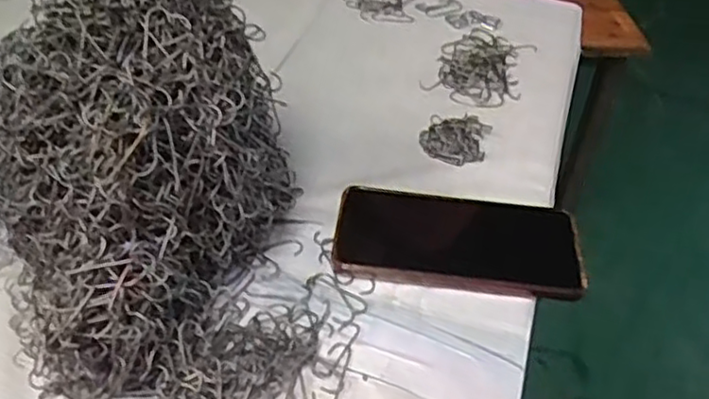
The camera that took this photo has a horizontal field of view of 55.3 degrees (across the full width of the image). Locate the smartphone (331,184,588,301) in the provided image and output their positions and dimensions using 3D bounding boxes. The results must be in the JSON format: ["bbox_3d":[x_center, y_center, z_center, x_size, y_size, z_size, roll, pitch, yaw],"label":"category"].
[{"bbox_3d":[0.072,0.027,0.470,0.166,0.017,0.078,7,45,2],"label":"smartphone"}]

